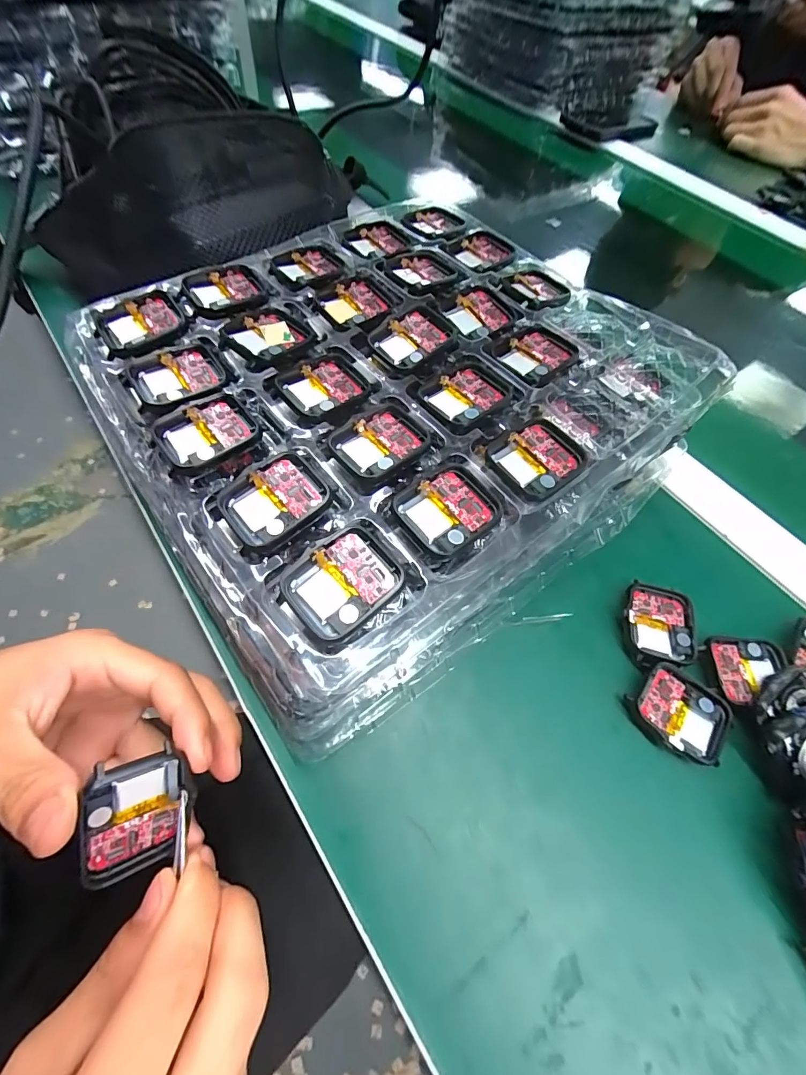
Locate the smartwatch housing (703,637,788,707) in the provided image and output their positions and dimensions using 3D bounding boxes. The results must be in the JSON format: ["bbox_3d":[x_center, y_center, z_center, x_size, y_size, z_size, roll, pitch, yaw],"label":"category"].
[{"bbox_3d":[0.188,0.072,0.228,0.041,0.005,0.035,3,60,-2],"label":"smartwatch housing"}]

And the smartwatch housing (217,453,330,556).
[{"bbox_3d":[-0.056,-0.015,0.187,0.044,0.009,0.039,-36,68,-21],"label":"smartwatch housing"}]

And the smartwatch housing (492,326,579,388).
[{"bbox_3d":[0.075,-0.107,0.244,0.045,0.006,0.041,-36,68,-21],"label":"smartwatch housing"}]

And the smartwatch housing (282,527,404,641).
[{"bbox_3d":[-0.024,0.019,0.173,0.041,0.010,0.034,-35,68,-21],"label":"smartwatch housing"}]

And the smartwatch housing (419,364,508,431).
[{"bbox_3d":[0.031,-0.075,0.226,0.043,0.007,0.037,-32,67,-20],"label":"smartwatch housing"}]

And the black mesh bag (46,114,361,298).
[{"bbox_3d":[-0.158,-0.274,0.342,0.254,0.087,0.102,-21,64,-15],"label":"black mesh bag"}]

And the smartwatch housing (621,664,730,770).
[{"bbox_3d":[0.143,0.090,0.219,0.045,0.011,0.043,37,65,16],"label":"smartwatch housing"}]

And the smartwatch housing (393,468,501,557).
[{"bbox_3d":[0.021,-0.012,0.191,0.040,0.005,0.036,-32,67,-19],"label":"smartwatch housing"}]

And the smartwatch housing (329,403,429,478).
[{"bbox_3d":[-0.011,-0.047,0.208,0.042,0.006,0.035,-37,69,-21],"label":"smartwatch housing"}]

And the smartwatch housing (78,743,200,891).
[{"bbox_3d":[-0.101,0.107,0.163,0.006,0.042,0.038,9,12,44],"label":"smartwatch housing"}]

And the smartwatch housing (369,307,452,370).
[{"bbox_3d":[0.005,-0.115,0.243,0.041,0.009,0.037,-35,68,-21],"label":"smartwatch housing"}]

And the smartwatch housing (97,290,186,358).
[{"bbox_3d":[-0.146,-0.120,0.238,0.043,0.013,0.041,-29,66,-18],"label":"smartwatch housing"}]

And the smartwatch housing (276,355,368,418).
[{"bbox_3d":[-0.042,-0.079,0.225,0.041,0.005,0.038,-30,67,-19],"label":"smartwatch housing"}]

